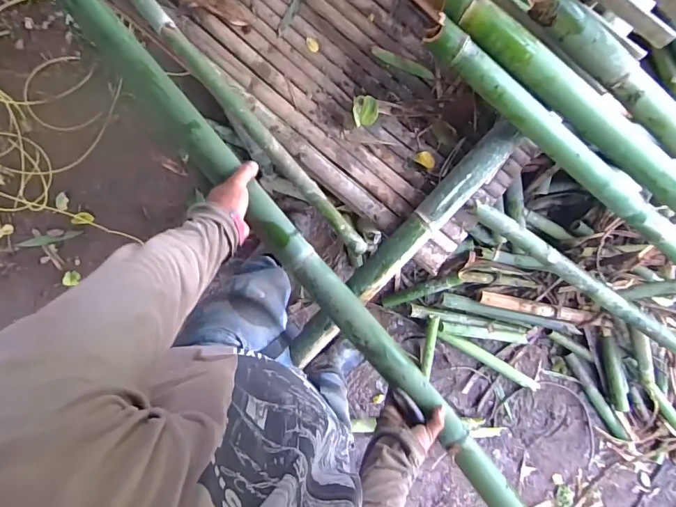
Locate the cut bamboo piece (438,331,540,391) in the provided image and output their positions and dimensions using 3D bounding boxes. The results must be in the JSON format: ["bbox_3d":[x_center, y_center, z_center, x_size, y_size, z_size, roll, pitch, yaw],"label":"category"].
[{"bbox_3d":[0.533,0.377,1.492,0.410,0.034,0.039,30,93,-5],"label":"cut bamboo piece"}]

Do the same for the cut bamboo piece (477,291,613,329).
[{"bbox_3d":[0.688,0.189,1.406,0.452,0.056,0.048,11,94,-3],"label":"cut bamboo piece"}]

